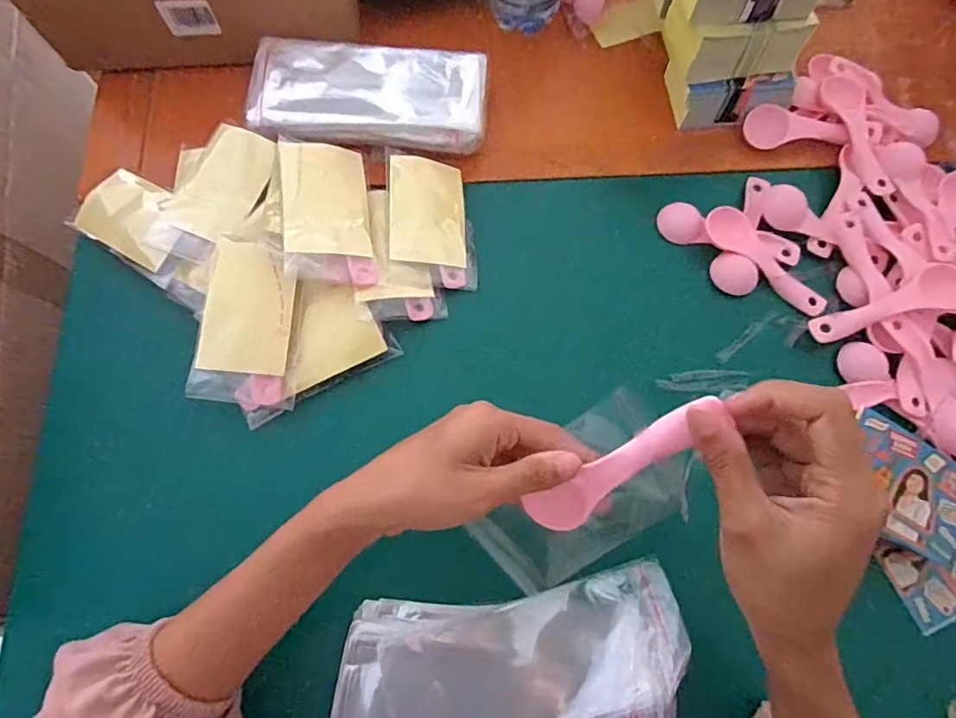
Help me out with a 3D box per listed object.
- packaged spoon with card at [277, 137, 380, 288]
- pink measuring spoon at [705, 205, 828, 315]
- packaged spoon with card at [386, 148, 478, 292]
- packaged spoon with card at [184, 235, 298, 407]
[{"bbox_3d":[-0.112,-0.111,0.391,0.065,0.008,0.117,-2,71,-26],"label":"packaged spoon with card"},{"bbox_3d":[0.231,-0.080,0.423,0.111,0.013,0.031,40,76,10],"label":"pink measuring spoon"},{"bbox_3d":[-0.037,-0.112,0.423,0.070,0.006,0.114,3,71,-20],"label":"packaged spoon with card"},{"bbox_3d":[-0.162,-0.028,0.373,0.066,0.014,0.113,4,73,-1],"label":"packaged spoon with card"}]

